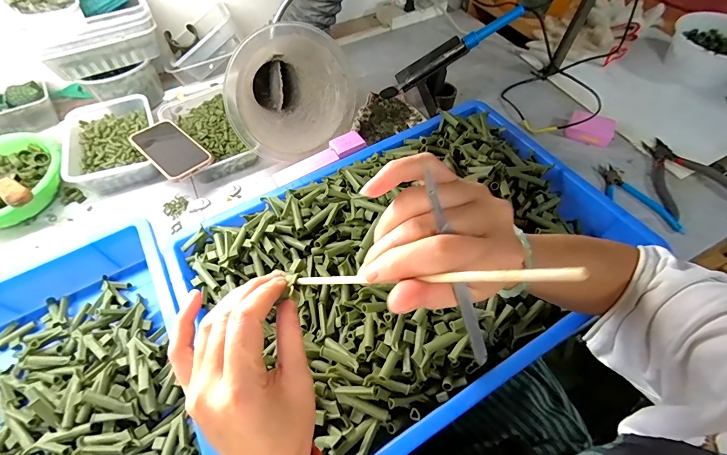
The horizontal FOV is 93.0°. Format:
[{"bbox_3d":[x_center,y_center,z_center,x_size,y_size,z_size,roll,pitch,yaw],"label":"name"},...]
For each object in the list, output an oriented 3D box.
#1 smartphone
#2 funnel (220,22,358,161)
[{"bbox_3d":[-0.346,-0.144,0.612,0.175,0.018,0.081,36,65,23],"label":"smartphone"},{"bbox_3d":[-0.127,-0.270,0.640,0.201,0.163,0.256,-7,57,-3],"label":"funnel"}]

